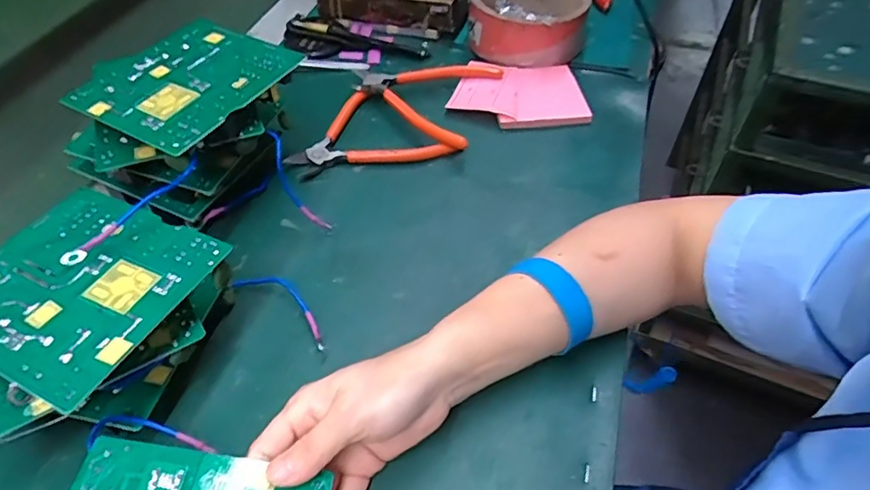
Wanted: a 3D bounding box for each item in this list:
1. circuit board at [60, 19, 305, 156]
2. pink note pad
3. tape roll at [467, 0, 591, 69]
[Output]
[{"bbox_3d":[-0.182,-0.123,0.400,0.118,0.004,0.128,25,55,18],"label":"circuit board"},{"bbox_3d":[0.078,-0.152,0.541,0.126,0.014,0.097,-6,50,-5],"label":"pink note pad"},{"bbox_3d":[0.103,-0.248,0.592,0.116,0.057,0.120,0,50,0],"label":"tape roll"}]

